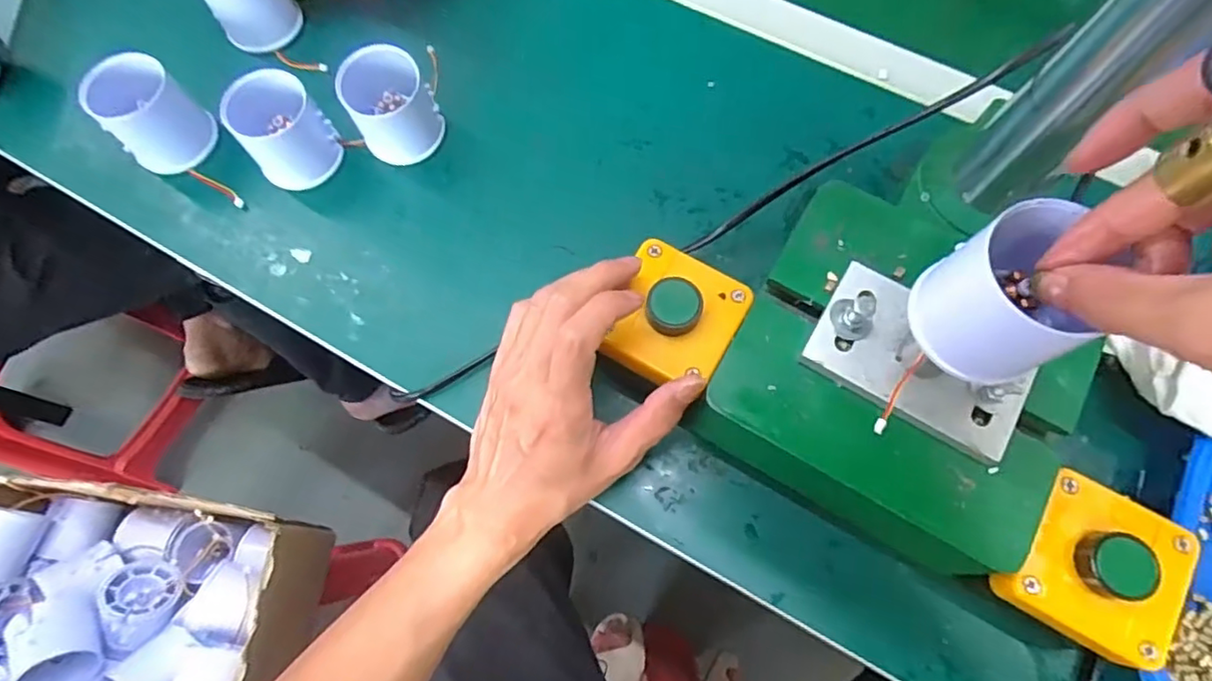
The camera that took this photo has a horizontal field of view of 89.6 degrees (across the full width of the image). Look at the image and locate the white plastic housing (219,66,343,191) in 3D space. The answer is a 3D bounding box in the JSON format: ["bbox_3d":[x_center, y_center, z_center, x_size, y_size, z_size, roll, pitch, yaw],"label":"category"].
[{"bbox_3d":[-0.203,-0.133,0.383,0.050,0.058,0.051,0,70,0],"label":"white plastic housing"}]

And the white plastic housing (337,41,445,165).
[{"bbox_3d":[-0.138,-0.152,0.394,0.052,0.055,0.052,0,70,0],"label":"white plastic housing"}]

